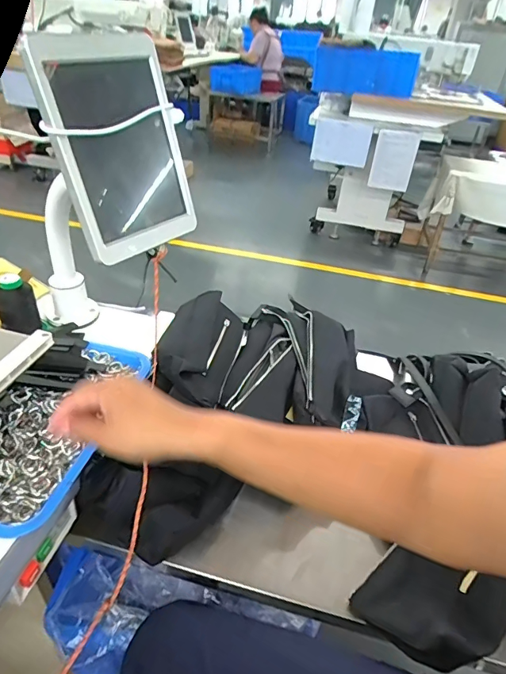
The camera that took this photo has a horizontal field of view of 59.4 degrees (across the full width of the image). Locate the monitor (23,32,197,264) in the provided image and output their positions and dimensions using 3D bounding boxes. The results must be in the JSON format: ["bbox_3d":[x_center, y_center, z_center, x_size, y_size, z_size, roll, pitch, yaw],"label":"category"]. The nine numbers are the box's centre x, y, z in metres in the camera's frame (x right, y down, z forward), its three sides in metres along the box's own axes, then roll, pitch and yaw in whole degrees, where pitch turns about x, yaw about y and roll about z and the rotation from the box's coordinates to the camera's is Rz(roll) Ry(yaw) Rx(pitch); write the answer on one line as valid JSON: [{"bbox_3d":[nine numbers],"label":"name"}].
[{"bbox_3d":[-0.135,-0.200,0.473,0.023,0.205,0.150,11,36,34],"label":"monitor"}]

